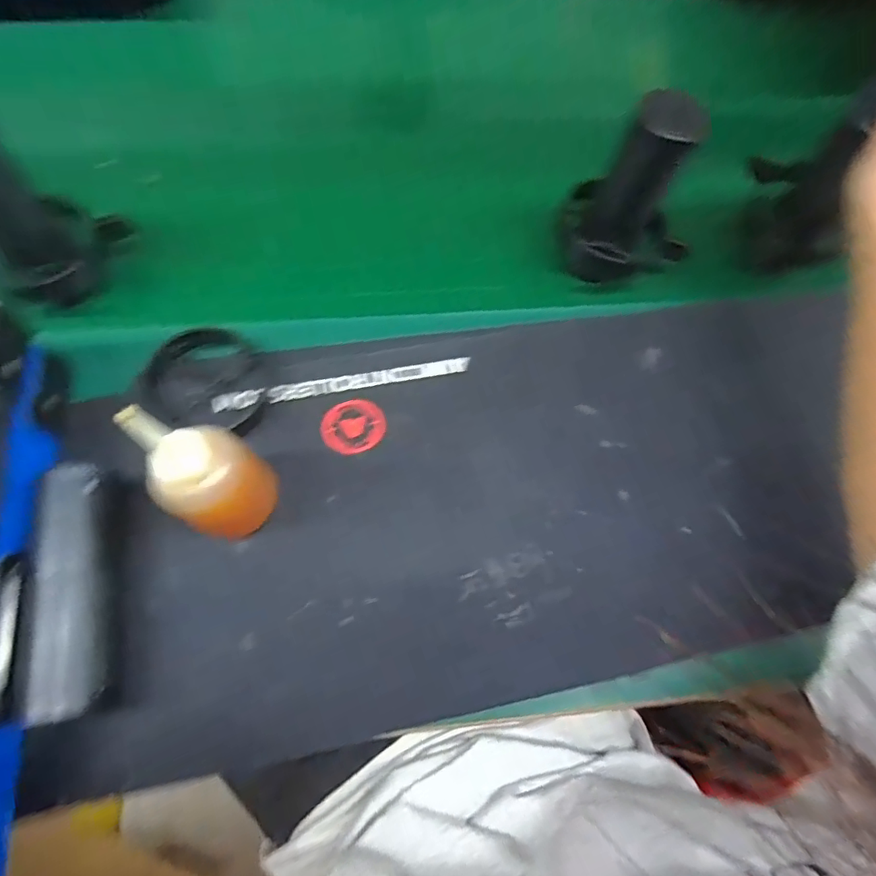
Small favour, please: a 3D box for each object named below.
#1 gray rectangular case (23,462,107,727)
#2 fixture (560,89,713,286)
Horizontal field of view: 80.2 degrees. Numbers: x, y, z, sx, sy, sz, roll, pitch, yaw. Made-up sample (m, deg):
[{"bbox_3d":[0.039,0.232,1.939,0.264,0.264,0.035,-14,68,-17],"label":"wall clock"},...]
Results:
[{"bbox_3d":[-0.251,0.102,0.358,0.034,0.046,0.162,-9,70,-5],"label":"gray rectangular case"},{"bbox_3d":[0.165,-0.206,0.442,0.088,0.156,0.083,-22,71,-10],"label":"fixture"}]

